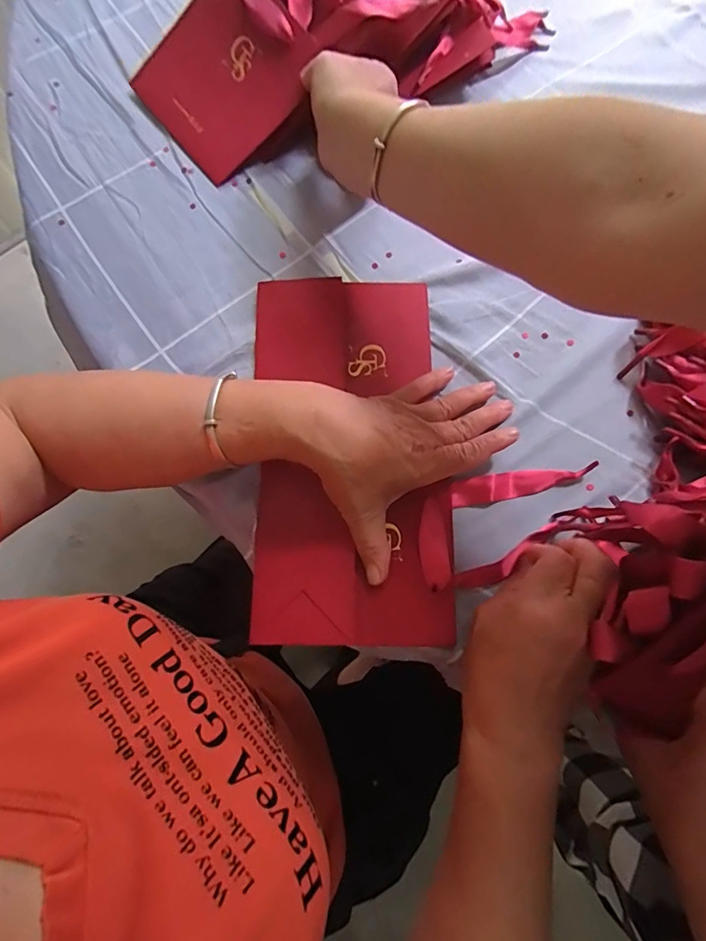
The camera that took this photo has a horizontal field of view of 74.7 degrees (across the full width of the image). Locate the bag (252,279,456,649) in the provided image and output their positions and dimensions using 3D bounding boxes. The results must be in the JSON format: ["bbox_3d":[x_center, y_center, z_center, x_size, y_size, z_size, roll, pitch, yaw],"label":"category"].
[{"bbox_3d":[-0.003,-0.017,0.344,0.140,0.016,0.278,-4,73,-2],"label":"bag"}]

